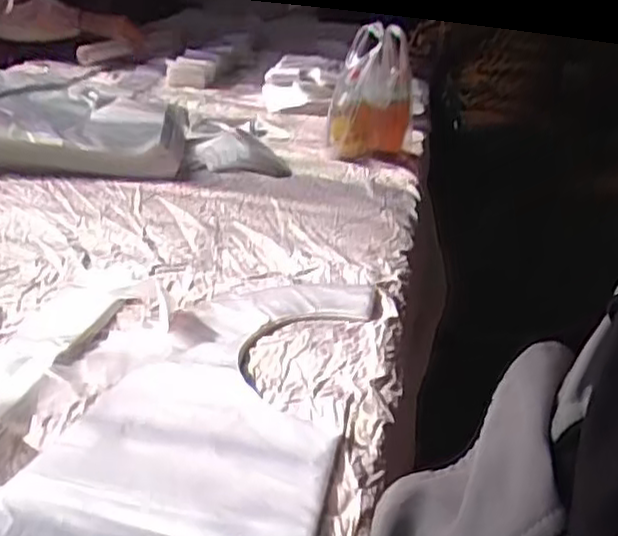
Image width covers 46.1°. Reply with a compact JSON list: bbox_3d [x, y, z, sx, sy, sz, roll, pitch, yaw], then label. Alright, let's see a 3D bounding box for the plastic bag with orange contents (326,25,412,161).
[{"bbox_3d":[0.110,-0.300,1.263,0.137,0.210,0.116,7,26,5],"label":"plastic bag with orange contents"}]

